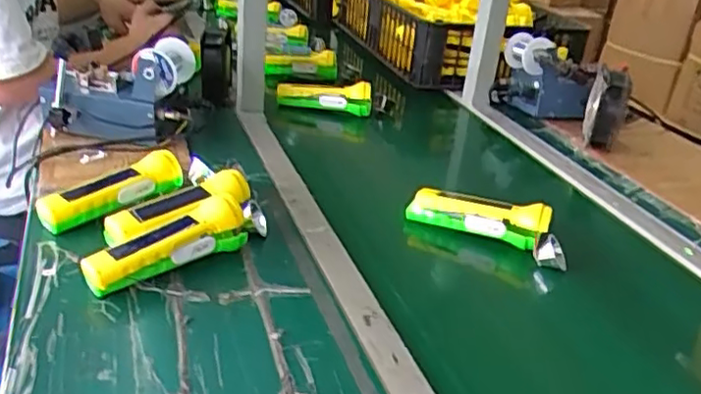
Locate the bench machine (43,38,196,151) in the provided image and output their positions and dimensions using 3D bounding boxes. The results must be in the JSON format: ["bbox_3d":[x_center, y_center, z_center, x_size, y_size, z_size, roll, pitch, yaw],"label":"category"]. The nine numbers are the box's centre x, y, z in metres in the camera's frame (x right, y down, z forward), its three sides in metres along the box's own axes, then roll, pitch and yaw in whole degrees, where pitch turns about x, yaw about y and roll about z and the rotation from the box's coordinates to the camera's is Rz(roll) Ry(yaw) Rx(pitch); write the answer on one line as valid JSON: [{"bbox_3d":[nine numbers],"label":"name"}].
[{"bbox_3d":[-0.321,-0.150,0.907,0.188,0.121,0.110,4,28,0],"label":"bench machine"}]

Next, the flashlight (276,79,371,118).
[{"bbox_3d":[-0.043,-0.169,1.090,0.158,0.043,0.038,2,28,-5],"label":"flashlight"}]

